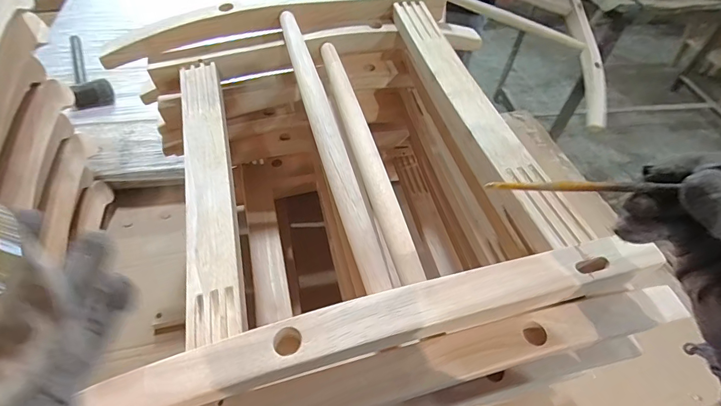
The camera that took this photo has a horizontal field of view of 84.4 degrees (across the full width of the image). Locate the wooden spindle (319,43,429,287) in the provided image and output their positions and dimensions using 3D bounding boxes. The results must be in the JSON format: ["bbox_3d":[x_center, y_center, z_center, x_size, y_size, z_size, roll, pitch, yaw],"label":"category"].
[{"bbox_3d":[0.001,-0.067,0.419,0.026,0.018,0.335,-10,53,-13],"label":"wooden spindle"}]

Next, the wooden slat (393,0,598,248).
[{"bbox_3d":[0.117,-0.118,0.430,0.044,0.014,0.387,-10,53,-13],"label":"wooden slat"}]

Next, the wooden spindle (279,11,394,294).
[{"bbox_3d":[-0.038,-0.083,0.391,0.023,0.017,0.371,-11,53,-13],"label":"wooden spindle"}]

